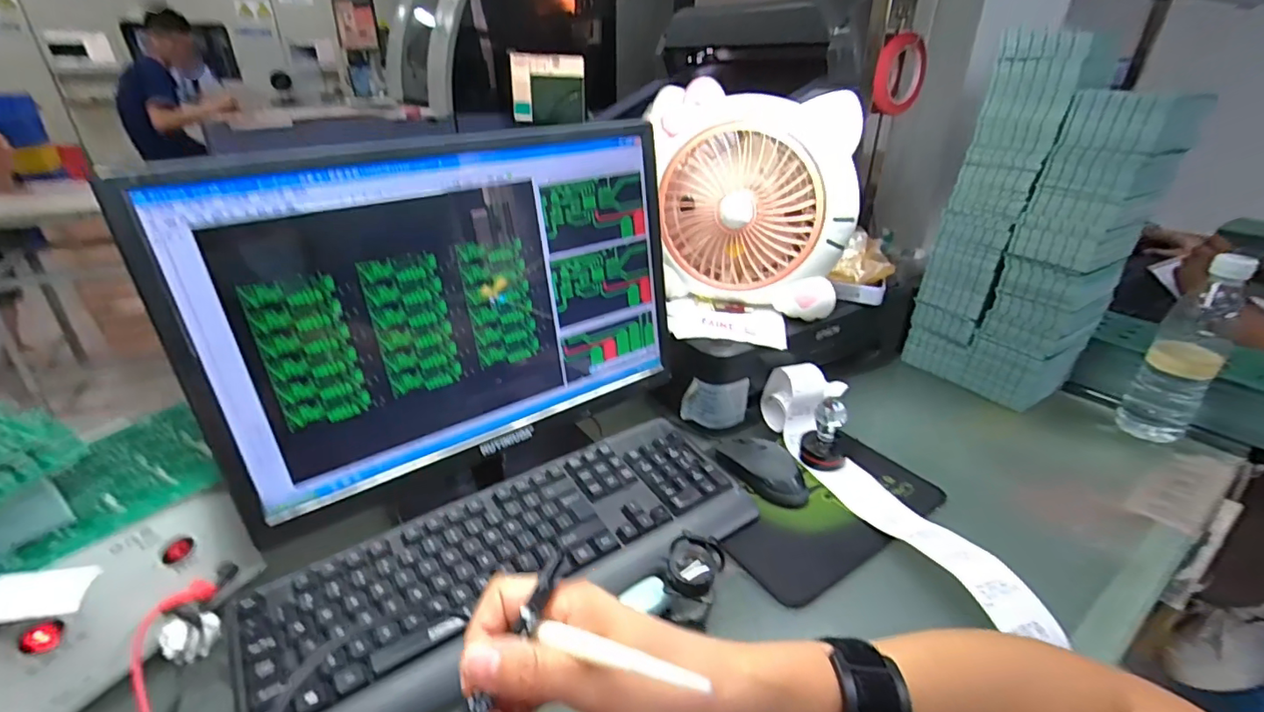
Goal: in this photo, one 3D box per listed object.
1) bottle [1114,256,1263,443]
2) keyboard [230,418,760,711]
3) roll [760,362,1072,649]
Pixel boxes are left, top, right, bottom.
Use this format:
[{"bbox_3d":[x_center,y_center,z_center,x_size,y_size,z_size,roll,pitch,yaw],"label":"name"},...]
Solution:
[{"bbox_3d":[0.643,-0.008,0.628,0.058,0.223,0.064,-22,36,-35],"label":"bottle"},{"bbox_3d":[-0.091,0.170,0.485,0.427,0.023,0.161,-19,34,-31],"label":"keyboard"},{"bbox_3d":[0.257,0.124,0.557,0.073,0.074,0.359,-9,30,-16],"label":"roll"}]

